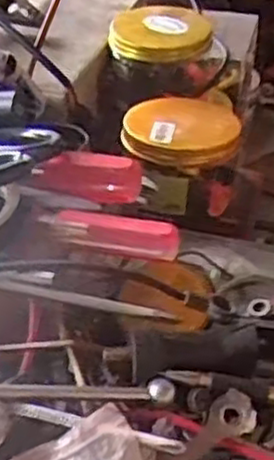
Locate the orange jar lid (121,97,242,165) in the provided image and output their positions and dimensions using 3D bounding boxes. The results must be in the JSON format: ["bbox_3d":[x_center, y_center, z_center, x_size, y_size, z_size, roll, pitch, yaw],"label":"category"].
[{"bbox_3d":[0.031,-0.068,0.527,0.073,0.019,0.069,2,35,-2],"label":"orange jar lid"}]

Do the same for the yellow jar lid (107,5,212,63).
[{"bbox_3d":[0.019,-0.158,0.603,0.078,0.019,0.080,2,35,-2],"label":"yellow jar lid"}]

